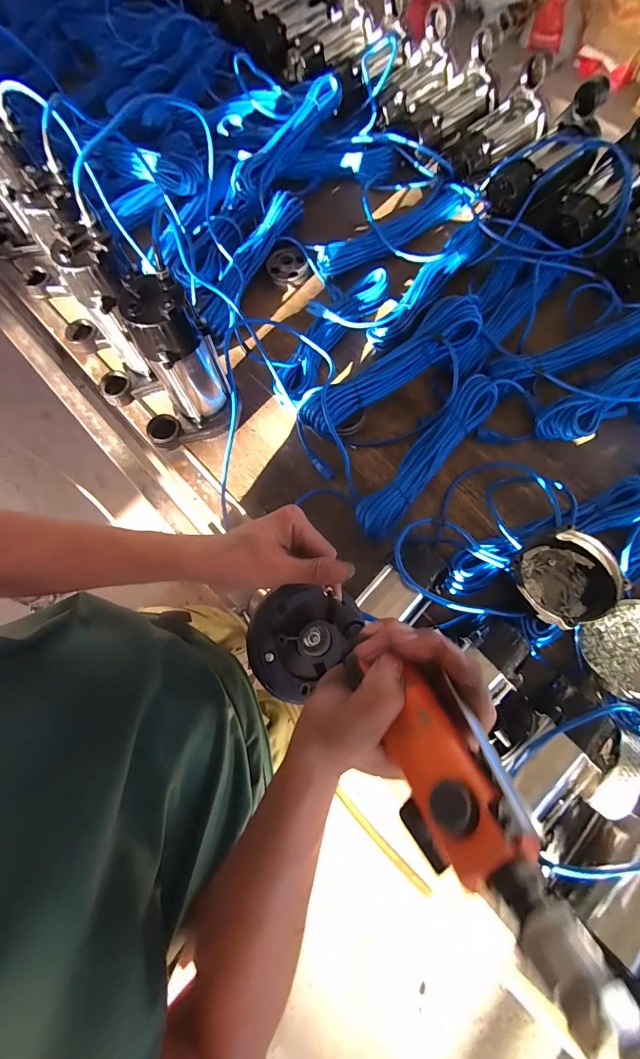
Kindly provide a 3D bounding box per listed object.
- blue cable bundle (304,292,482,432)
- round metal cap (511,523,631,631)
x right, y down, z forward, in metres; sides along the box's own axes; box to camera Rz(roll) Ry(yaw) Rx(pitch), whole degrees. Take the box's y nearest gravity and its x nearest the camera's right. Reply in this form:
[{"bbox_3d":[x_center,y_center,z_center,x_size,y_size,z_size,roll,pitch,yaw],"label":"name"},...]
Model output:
[{"bbox_3d":[0.119,-0.279,0.661,0.349,0.068,0.076,-33,74,-8],"label":"blue cable bundle"},{"bbox_3d":[0.336,0.076,0.533,0.129,0.077,0.125,-1,73,2],"label":"round metal cap"}]

